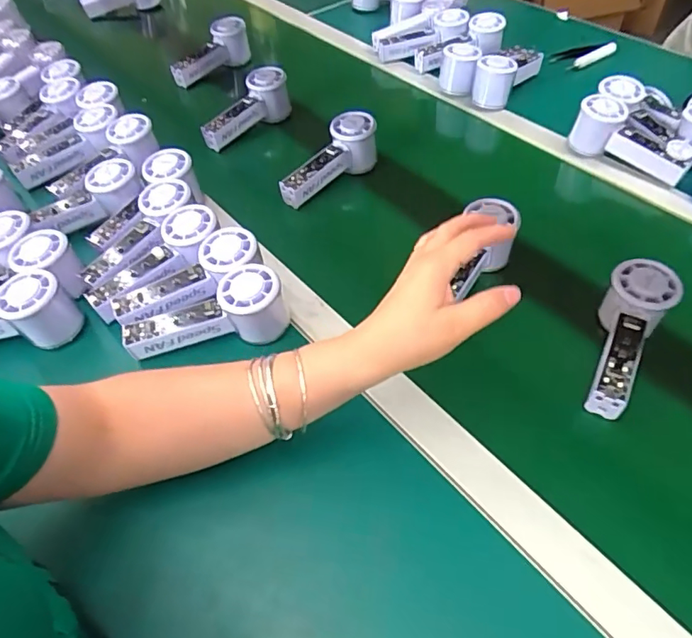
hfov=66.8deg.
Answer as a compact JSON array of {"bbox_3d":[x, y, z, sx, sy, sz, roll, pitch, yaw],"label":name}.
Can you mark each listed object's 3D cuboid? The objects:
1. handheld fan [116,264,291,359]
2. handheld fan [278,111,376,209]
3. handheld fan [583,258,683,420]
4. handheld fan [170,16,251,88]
[{"bbox_3d":[-0.133,-0.005,0.497,0.151,0.064,0.053,-8,50,-3],"label":"handheld fan"},{"bbox_3d":[-0.021,-0.193,0.664,0.050,0.064,0.152,36,73,28],"label":"handheld fan"},{"bbox_3d":[0.253,0.021,0.475,0.052,0.059,0.152,20,67,18],"label":"handheld fan"},{"bbox_3d":[-0.220,-0.435,0.859,0.053,0.066,0.142,22,55,20],"label":"handheld fan"}]

